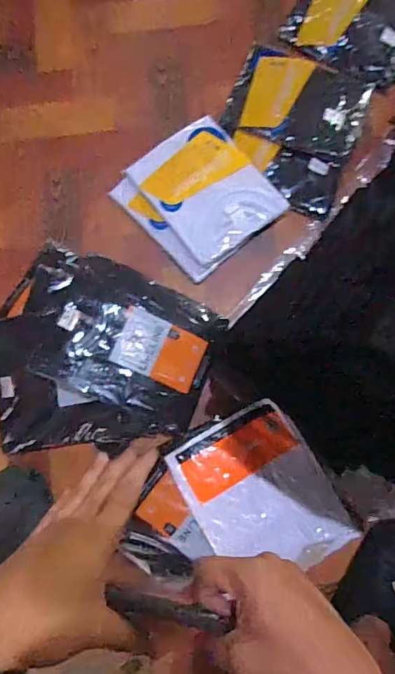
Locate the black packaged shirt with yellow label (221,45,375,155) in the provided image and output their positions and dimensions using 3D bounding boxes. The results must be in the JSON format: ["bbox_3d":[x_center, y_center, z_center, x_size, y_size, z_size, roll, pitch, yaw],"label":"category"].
[{"bbox_3d":[0.189,-0.436,0.839,0.248,0.013,0.197,23,81,2],"label":"black packaged shirt with yellow label"}]

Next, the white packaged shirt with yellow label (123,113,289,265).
[{"bbox_3d":[0.017,-0.269,0.799,0.191,0.032,0.237,-38,84,-6],"label":"white packaged shirt with yellow label"}]

